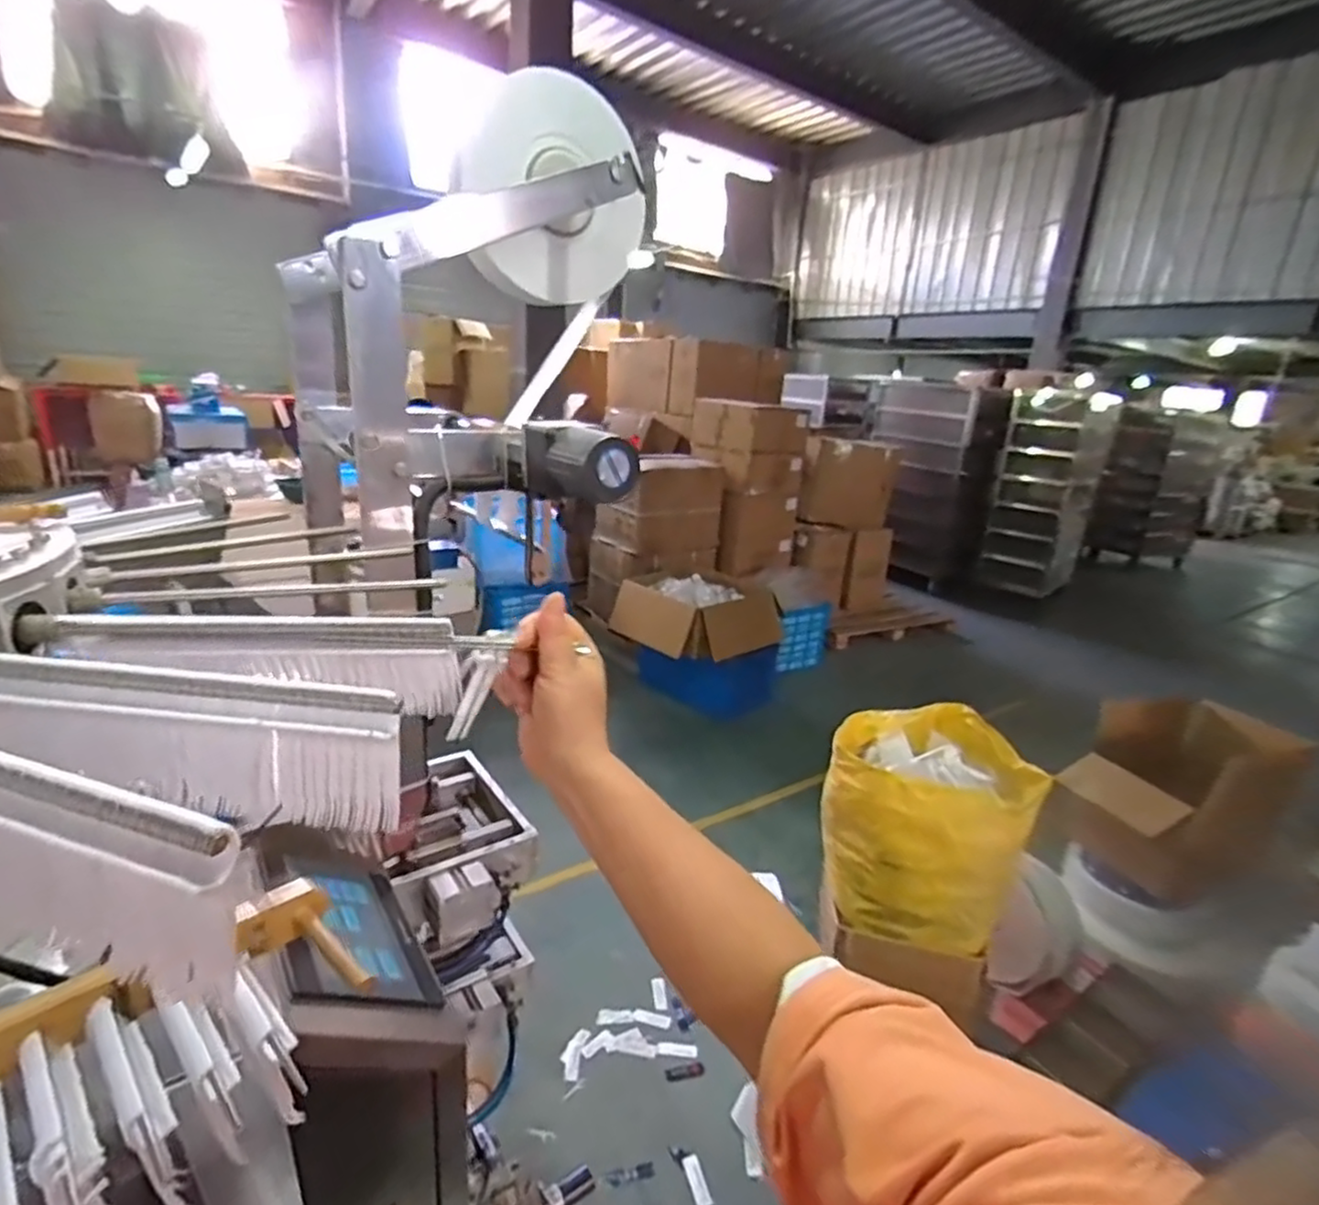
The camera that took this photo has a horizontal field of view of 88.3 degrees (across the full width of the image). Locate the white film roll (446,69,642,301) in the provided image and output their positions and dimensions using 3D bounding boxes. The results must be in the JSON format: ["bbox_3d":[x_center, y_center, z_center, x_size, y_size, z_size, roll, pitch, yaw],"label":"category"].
[{"bbox_3d":[-0.130,-0.490,0.843,0.247,0.210,0.076,-6,21,-28],"label":"white film roll"}]

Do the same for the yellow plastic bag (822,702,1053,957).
[{"bbox_3d":[0.526,0.418,1.357,0.370,0.289,0.411,12,19,21],"label":"yellow plastic bag"}]

